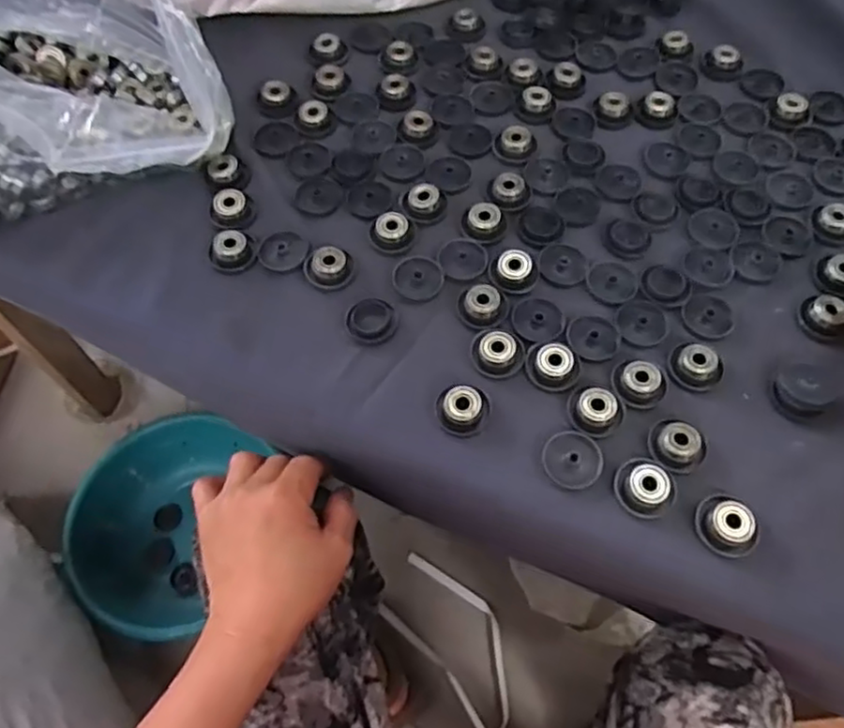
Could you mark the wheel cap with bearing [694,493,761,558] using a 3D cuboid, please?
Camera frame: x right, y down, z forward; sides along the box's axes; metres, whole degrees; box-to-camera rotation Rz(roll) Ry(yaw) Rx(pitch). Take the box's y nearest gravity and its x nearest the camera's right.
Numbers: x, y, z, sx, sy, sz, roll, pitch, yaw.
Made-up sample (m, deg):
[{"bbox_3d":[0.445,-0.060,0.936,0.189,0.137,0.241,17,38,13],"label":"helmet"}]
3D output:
[{"bbox_3d":[0.171,0.085,0.376,0.035,0.016,0.034,0,61,0],"label":"wheel cap with bearing"}]

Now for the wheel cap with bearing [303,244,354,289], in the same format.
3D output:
[{"bbox_3d":[-0.062,-0.065,0.458,0.032,0.011,0.028,-13,62,-7],"label":"wheel cap with bearing"}]

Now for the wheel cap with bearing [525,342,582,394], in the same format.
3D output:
[{"bbox_3d":[0.080,0.002,0.421,0.033,0.010,0.030,0,61,0],"label":"wheel cap with bearing"}]

